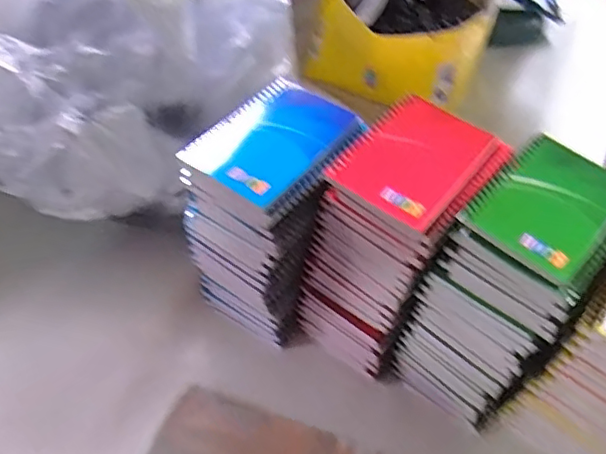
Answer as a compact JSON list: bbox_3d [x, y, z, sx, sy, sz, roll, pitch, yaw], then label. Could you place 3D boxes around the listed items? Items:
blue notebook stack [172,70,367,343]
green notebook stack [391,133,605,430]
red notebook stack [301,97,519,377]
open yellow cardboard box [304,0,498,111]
[{"bbox_3d":[-0.027,-0.007,0.519,0.097,0.212,0.119,30,54,19],"label":"blue notebook stack"},{"bbox_3d":[0.175,0.053,0.491,0.100,0.202,0.160,36,57,23],"label":"green notebook stack"},{"bbox_3d":[0.079,0.016,0.513,0.098,0.204,0.142,31,55,20],"label":"red notebook stack"},{"bbox_3d":[0.134,-0.273,0.807,0.227,0.133,0.206,25,53,16],"label":"open yellow cardboard box"}]

